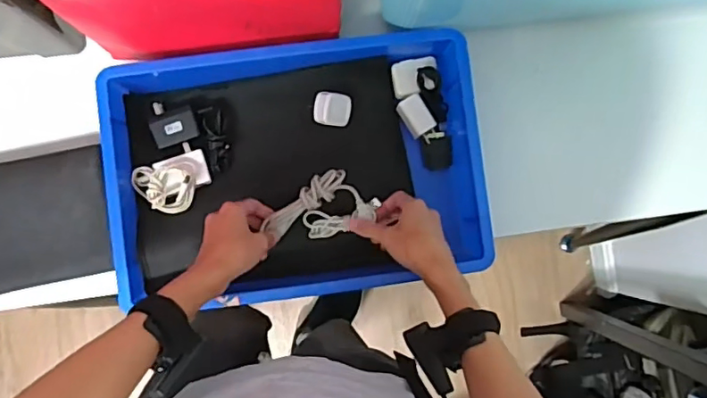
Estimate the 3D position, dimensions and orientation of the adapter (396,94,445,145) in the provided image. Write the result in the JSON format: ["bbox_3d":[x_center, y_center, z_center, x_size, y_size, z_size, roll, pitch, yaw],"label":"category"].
[{"bbox_3d":[0.082,-0.098,0.696,0.035,0.024,0.063,-37,89,-3],"label":"adapter"}]

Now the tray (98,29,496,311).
[{"bbox_3d":[-0.068,-0.036,0.686,0.434,0.087,0.304,-8,88,-2],"label":"tray"}]

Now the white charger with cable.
[{"bbox_3d":[-0.216,-0.022,0.669,0.085,0.031,0.067,-32,89,-3],"label":"white charger with cable"}]

